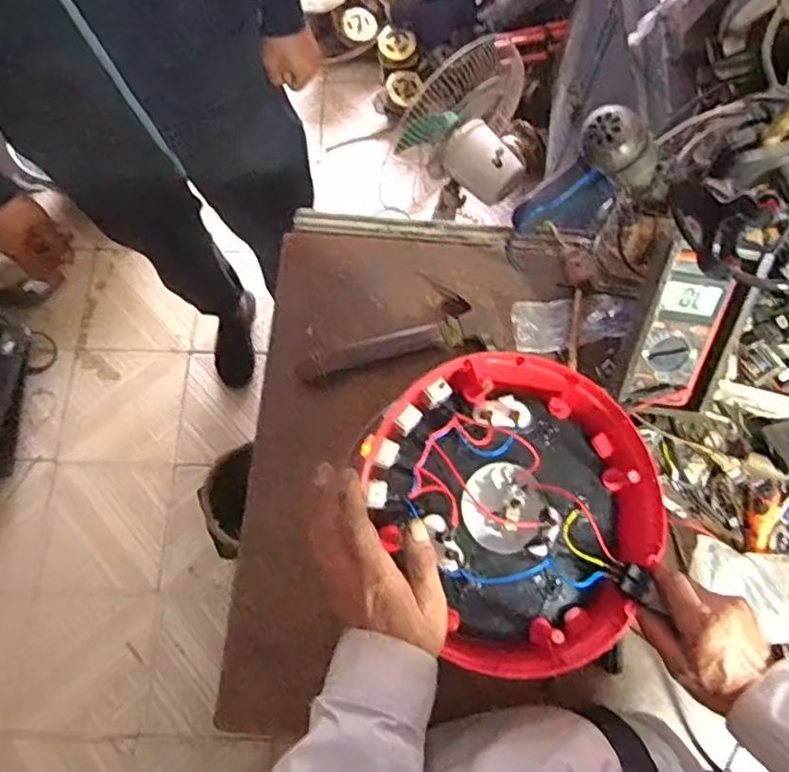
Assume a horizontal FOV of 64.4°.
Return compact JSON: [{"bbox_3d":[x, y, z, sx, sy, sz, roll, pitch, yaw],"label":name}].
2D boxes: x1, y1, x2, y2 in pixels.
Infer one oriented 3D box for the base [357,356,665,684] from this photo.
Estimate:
[{"bbox_3d":[0.115,0.100,0.549,0.227,0.072,0.254,-27,73,-9],"label":"base"}]

